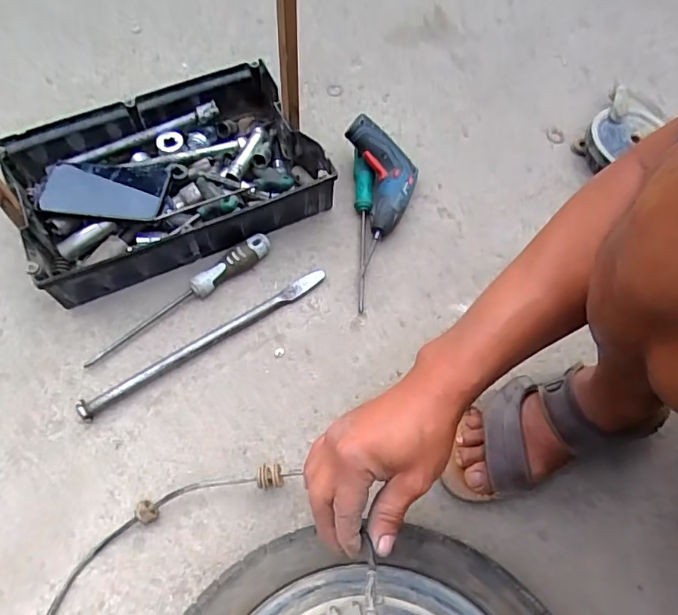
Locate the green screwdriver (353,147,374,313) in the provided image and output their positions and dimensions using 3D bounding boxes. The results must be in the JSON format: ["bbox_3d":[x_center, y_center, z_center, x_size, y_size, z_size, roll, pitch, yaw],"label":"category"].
[{"bbox_3d":[0.032,-0.100,0.692,0.024,0.032,0.214,1,78,-3],"label":"green screwdriver"}]

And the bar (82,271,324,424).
[{"bbox_3d":[-0.151,0.035,0.619,0.316,0.022,0.021,-31,70,-17],"label":"bar"}]

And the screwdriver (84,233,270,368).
[{"bbox_3d":[-0.191,-0.016,0.632,0.247,0.036,0.031,-33,70,-18],"label":"screwdriver"}]

